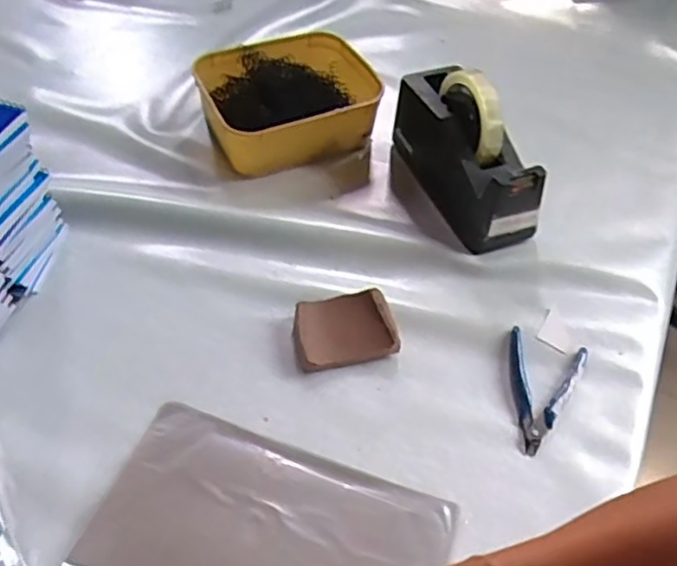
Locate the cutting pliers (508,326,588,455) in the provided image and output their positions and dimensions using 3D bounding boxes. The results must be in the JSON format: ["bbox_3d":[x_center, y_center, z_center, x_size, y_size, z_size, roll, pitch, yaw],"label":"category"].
[{"bbox_3d":[0.175,0.093,0.560,0.066,0.015,0.112,18,51,10],"label":"cutting pliers"}]

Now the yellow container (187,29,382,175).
[{"bbox_3d":[-0.060,-0.214,0.760,0.195,0.064,0.168,-22,55,-21],"label":"yellow container"}]

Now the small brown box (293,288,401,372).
[{"bbox_3d":[0.004,0.044,0.585,0.088,0.024,0.066,-10,52,-12],"label":"small brown box"}]

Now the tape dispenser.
[{"bbox_3d":[0.135,-0.143,0.684,0.066,0.119,0.204,-17,54,-18],"label":"tape dispenser"}]

